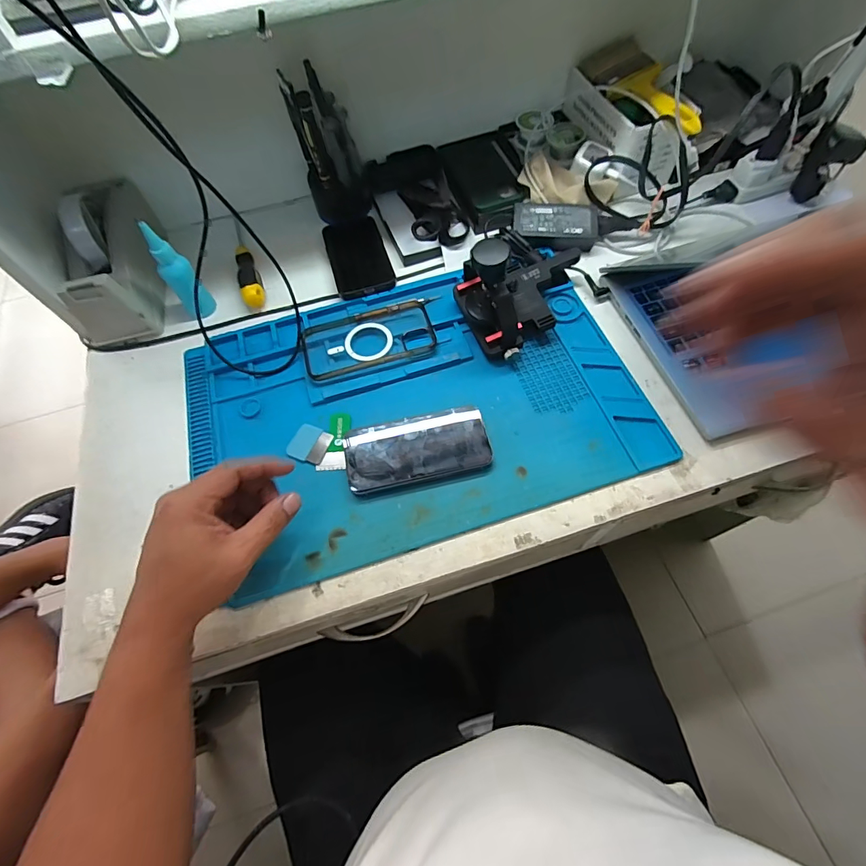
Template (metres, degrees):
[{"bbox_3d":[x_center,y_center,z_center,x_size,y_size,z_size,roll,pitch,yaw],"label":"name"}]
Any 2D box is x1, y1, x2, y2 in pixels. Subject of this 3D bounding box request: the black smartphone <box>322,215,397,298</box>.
[{"bbox_3d":[-0.100,-0.239,0.577,0.075,0.005,0.149,-16,64,-5],"label":"black smartphone"}]

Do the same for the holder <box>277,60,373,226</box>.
[{"bbox_3d":[-0.133,-0.368,0.562,0.079,0.147,0.070,-15,64,-4],"label":"holder"}]

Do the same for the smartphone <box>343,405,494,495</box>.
[{"bbox_3d":[-0.016,0.016,0.446,0.144,0.014,0.072,-13,64,-3],"label":"smartphone"}]

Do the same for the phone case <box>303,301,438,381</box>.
[{"bbox_3d":[-0.077,-0.113,0.516,0.149,0.009,0.085,-14,64,-4],"label":"phone case"}]

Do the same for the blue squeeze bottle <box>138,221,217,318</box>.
[{"bbox_3d":[-0.302,-0.191,0.509,0.034,0.109,0.036,-33,67,-13],"label":"blue squeeze bottle"}]

